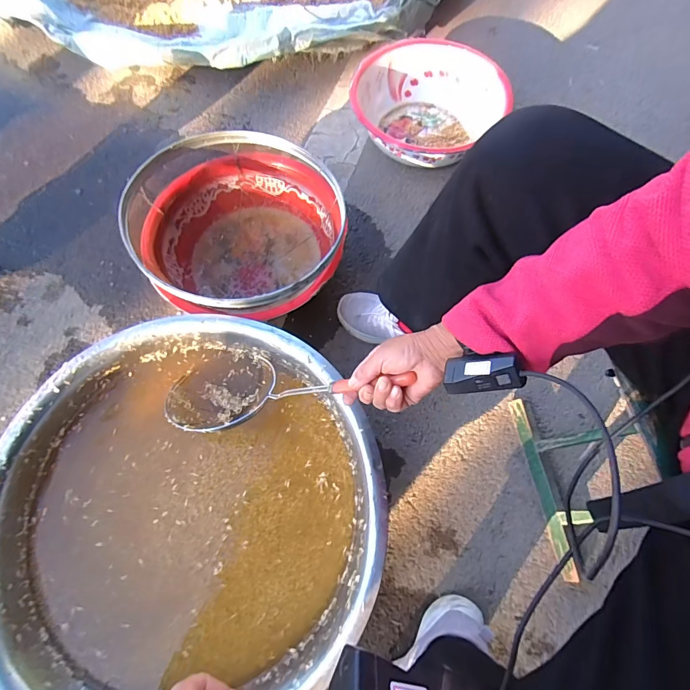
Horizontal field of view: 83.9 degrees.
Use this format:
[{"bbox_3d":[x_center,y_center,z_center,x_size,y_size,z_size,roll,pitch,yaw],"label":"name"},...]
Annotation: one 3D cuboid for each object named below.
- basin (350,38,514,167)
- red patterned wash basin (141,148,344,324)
[{"bbox_3d":[0.188,-0.582,0.943,0.321,0.111,0.349,0,71,-1],"label":"basin"},{"bbox_3d":[-0.193,-0.211,0.780,0.374,0.178,0.376,10,71,2],"label":"red patterned wash basin"}]

